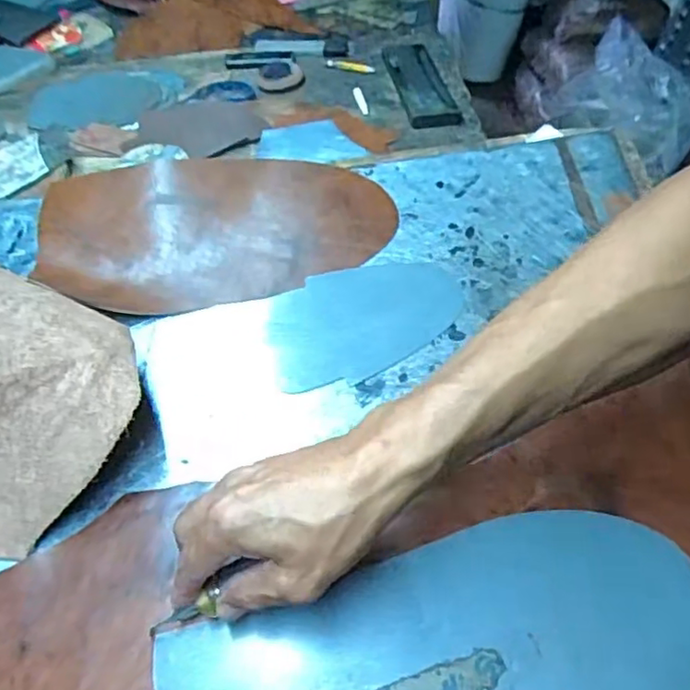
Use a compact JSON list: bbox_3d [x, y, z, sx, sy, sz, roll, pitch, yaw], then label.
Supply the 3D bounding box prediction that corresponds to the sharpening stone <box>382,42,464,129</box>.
[{"bbox_3d":[0.083,-0.295,0.704,0.053,0.015,0.157,-11,53,-4],"label":"sharpening stone"}]

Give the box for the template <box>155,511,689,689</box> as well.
[{"bbox_3d":[0.057,0.187,0.340,0.298,0.006,0.158,-18,55,-8],"label":"template"}]

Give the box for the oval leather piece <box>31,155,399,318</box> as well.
[{"bbox_3d":[-0.111,-0.103,0.544,0.296,0.035,0.154,-9,53,-3],"label":"oval leather piece"}]

